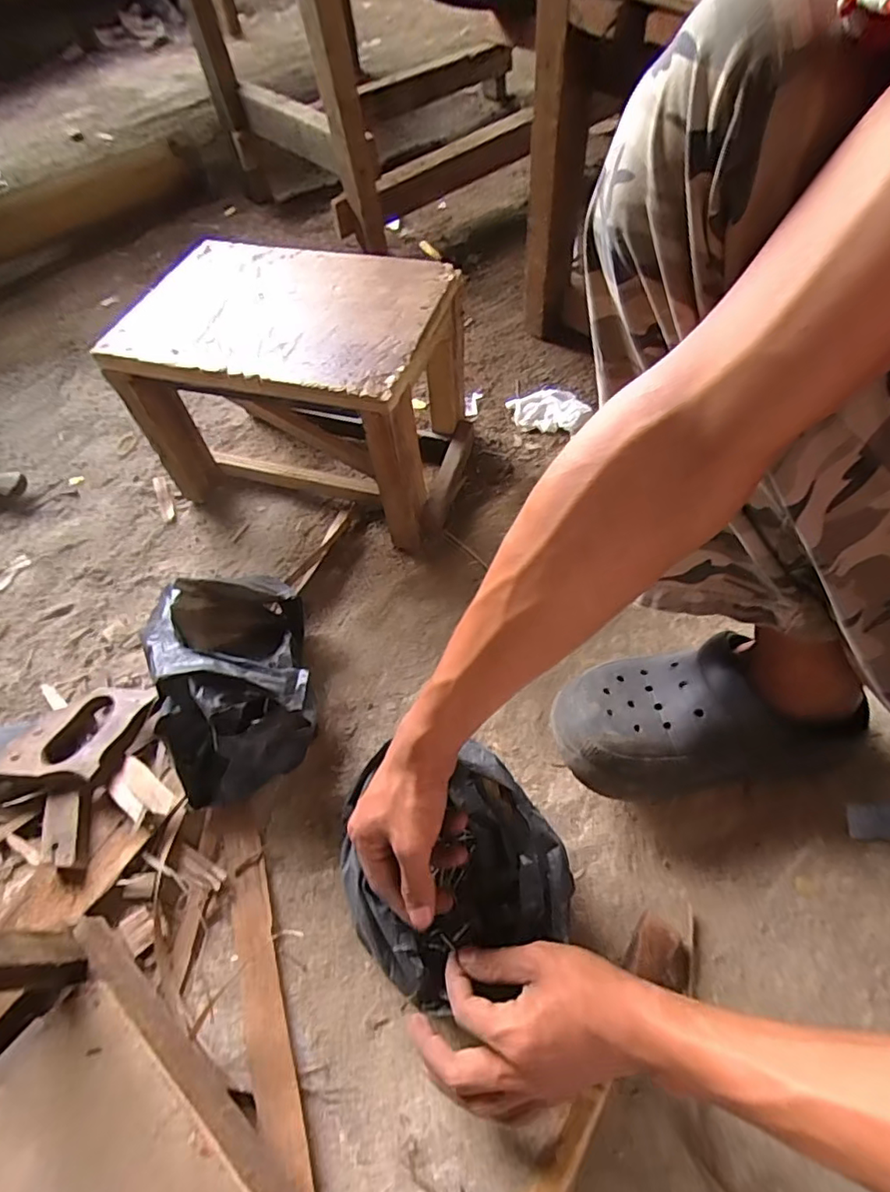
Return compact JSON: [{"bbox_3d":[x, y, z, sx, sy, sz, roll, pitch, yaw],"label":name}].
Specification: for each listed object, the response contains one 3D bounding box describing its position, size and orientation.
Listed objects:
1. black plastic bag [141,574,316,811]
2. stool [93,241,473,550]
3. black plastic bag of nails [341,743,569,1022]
[{"bbox_3d":[-0.196,0.068,0.506,0.134,0.112,0.181,-18,58,-7],"label":"black plastic bag"},{"bbox_3d":[-0.149,-0.230,0.659,0.349,0.228,0.236,14,60,13],"label":"stool"},{"bbox_3d":[0.003,0.210,0.445,0.158,0.074,0.163,-25,60,-11],"label":"black plastic bag of nails"}]

